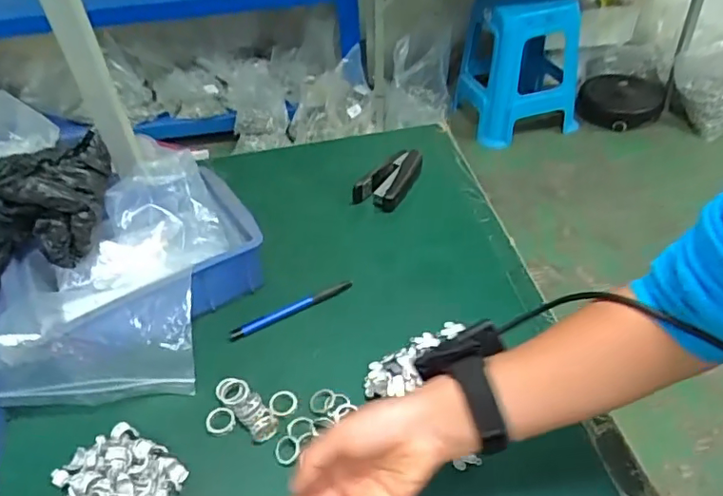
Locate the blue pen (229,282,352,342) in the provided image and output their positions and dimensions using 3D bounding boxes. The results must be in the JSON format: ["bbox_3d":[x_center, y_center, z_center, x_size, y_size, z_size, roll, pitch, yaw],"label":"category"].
[{"bbox_3d":[-0.075,0.067,0.599,0.141,0.013,0.014,-23,45,-17],"label":"blue pen"}]

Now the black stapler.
[{"bbox_3d":[0.040,-0.093,0.737,0.059,0.032,0.103,21,49,26],"label":"black stapler"}]

